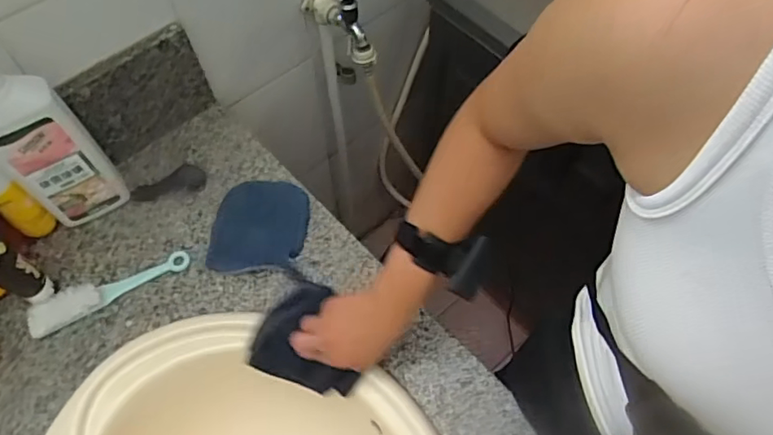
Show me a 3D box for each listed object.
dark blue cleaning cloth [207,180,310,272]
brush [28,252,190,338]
[{"bbox_3d":[-0.175,0.009,0.774,0.125,0.011,0.142,6,60,3],"label":"dark blue cleaning cloth"},{"bbox_3d":[-0.360,0.090,0.727,0.200,0.026,0.044,-26,64,-14],"label":"brush"}]

